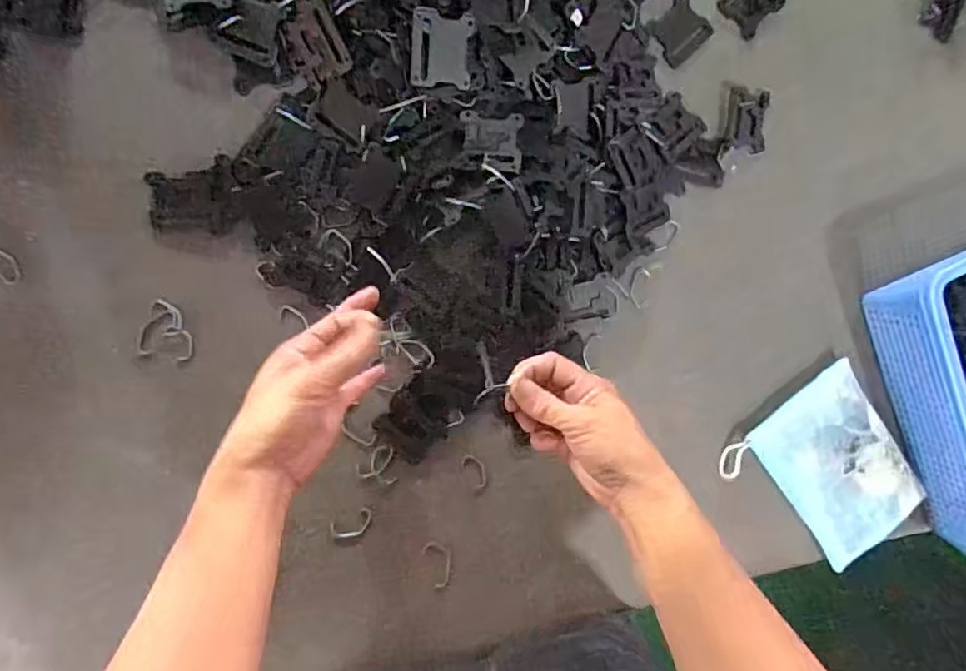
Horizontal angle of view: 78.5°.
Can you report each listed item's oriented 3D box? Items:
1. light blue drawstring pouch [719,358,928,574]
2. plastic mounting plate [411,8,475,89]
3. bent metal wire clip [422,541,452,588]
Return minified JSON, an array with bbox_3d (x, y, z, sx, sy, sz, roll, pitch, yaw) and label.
[{"bbox_3d":[0.318,0.130,0.543,0.138,0.029,0.161,-36,98,-6],"label":"light blue drawstring pouch"},{"bbox_3d":[-0.029,-0.207,0.429,0.044,0.004,0.050,-1,115,-16],"label":"plastic mounting plate"},{"bbox_3d":[-0.035,0.192,0.497,0.021,0.004,0.042,-20,96,-8],"label":"bent metal wire clip"}]

